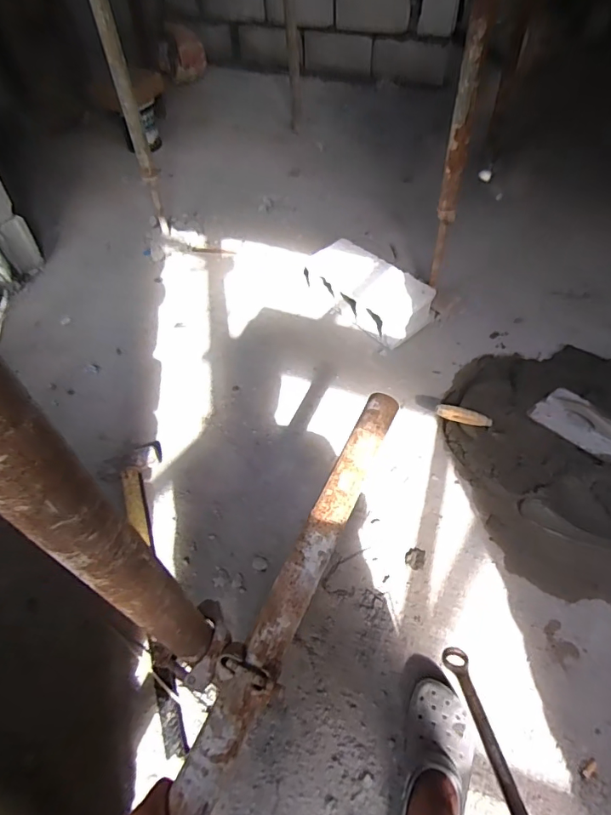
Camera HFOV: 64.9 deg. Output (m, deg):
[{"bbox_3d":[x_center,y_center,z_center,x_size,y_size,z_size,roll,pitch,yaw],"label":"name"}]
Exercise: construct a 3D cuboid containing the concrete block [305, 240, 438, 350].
[{"bbox_3d":[0.184,-0.386,1.550,0.446,0.140,0.199,37,63,26],"label":"concrete block"}]

